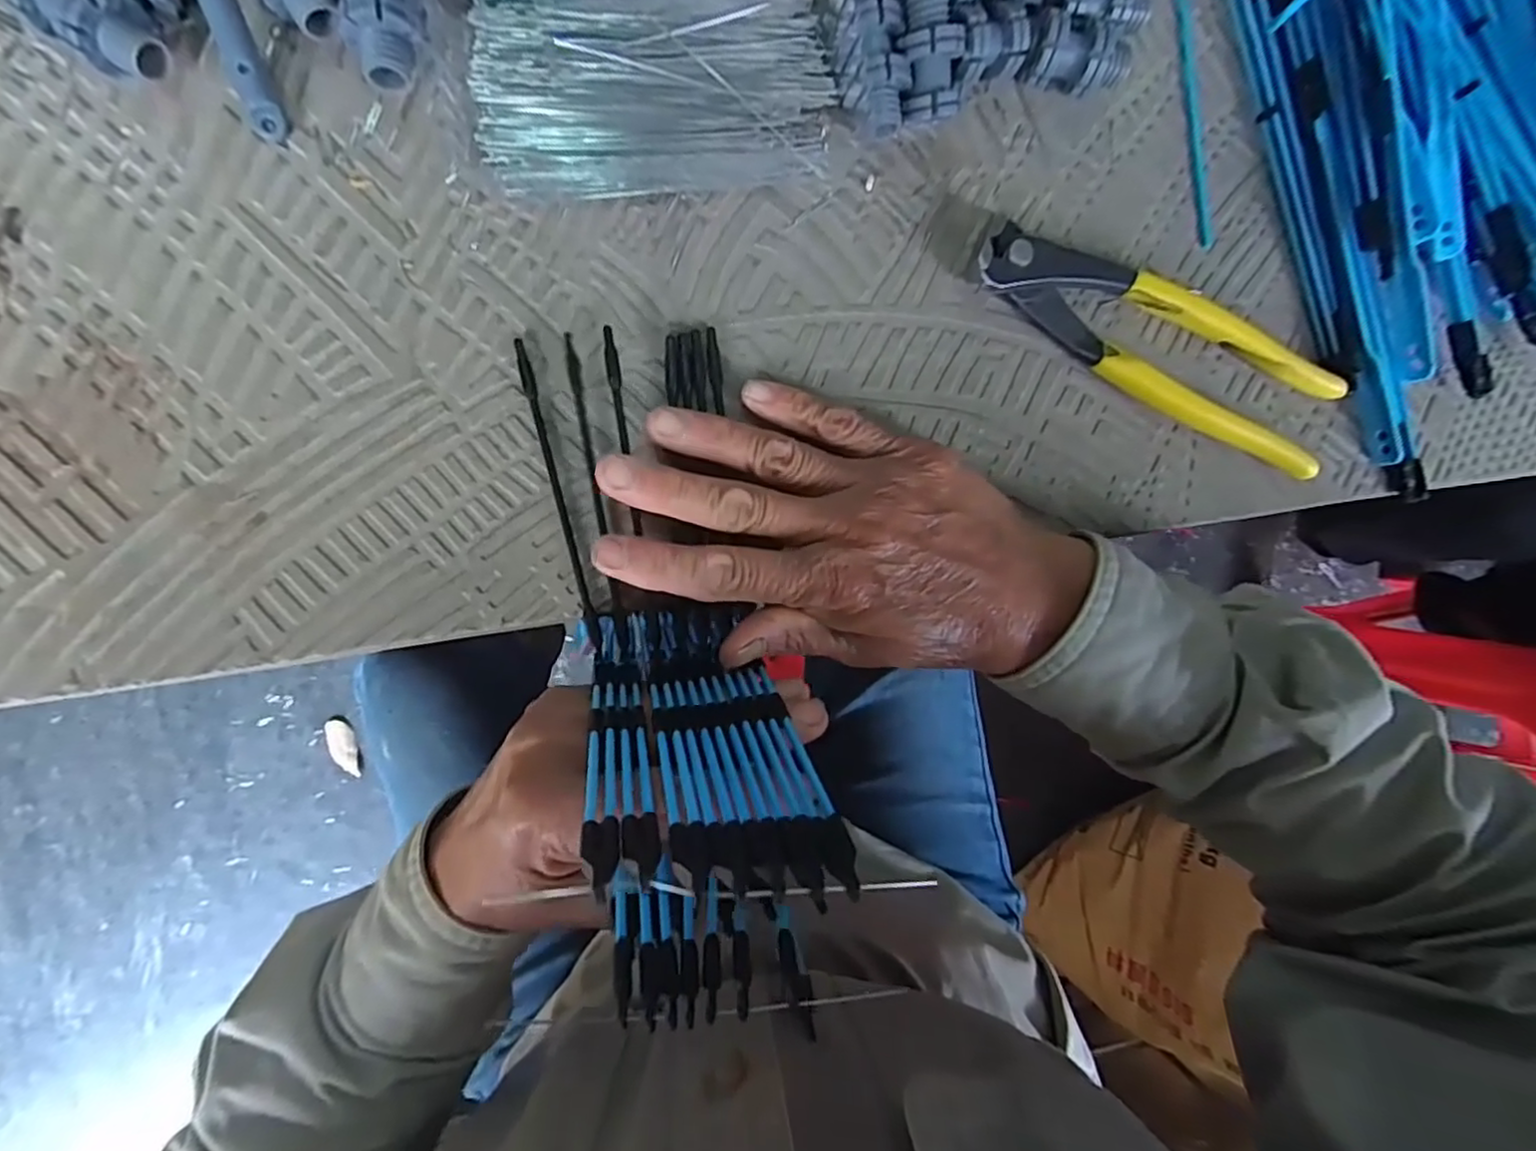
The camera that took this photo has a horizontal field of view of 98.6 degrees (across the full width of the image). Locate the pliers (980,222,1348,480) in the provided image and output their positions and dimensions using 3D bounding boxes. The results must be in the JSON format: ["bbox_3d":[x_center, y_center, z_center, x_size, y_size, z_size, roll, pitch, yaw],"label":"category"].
[{"bbox_3d":[0.157,-0.093,0.266,0.162,0.015,0.045,25,87,-9],"label":"pliers"}]

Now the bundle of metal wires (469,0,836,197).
[{"bbox_3d":[-0.041,-0.181,0.237,0.123,0.008,0.077,-12,92,-9],"label":"bundle of metal wires"}]

